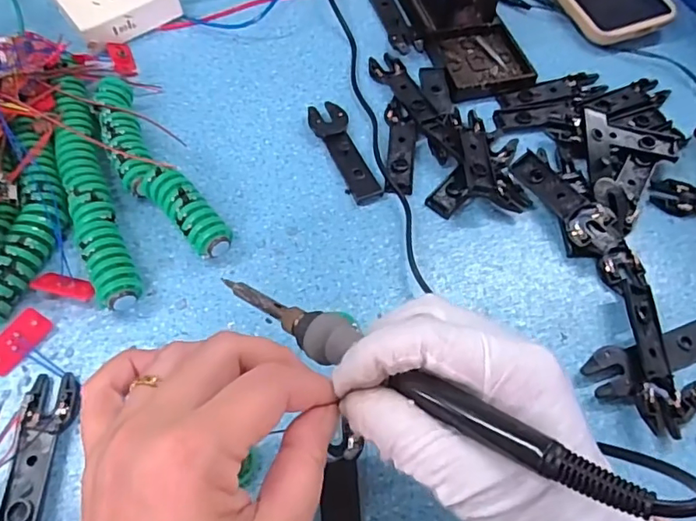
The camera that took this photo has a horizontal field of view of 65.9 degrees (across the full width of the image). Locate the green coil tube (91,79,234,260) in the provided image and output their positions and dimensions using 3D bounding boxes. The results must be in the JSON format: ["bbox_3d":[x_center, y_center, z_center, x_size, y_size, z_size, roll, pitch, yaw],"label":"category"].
[{"bbox_3d":[-0.136,-0.064,0.370,0.039,0.027,0.167,-31,65,-19],"label":"green coil tube"}]

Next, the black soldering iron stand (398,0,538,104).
[{"bbox_3d":[0.096,-0.218,0.443,0.072,0.068,0.159,-15,61,-11],"label":"black soldering iron stand"}]

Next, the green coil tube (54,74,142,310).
[{"bbox_3d":[-0.171,-0.050,0.358,0.027,0.027,0.187,-19,62,-13],"label":"green coil tube"}]

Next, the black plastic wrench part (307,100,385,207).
[{"bbox_3d":[-0.003,-0.080,0.396,0.027,0.009,0.091,-19,62,-13],"label":"black plastic wrench part"}]

